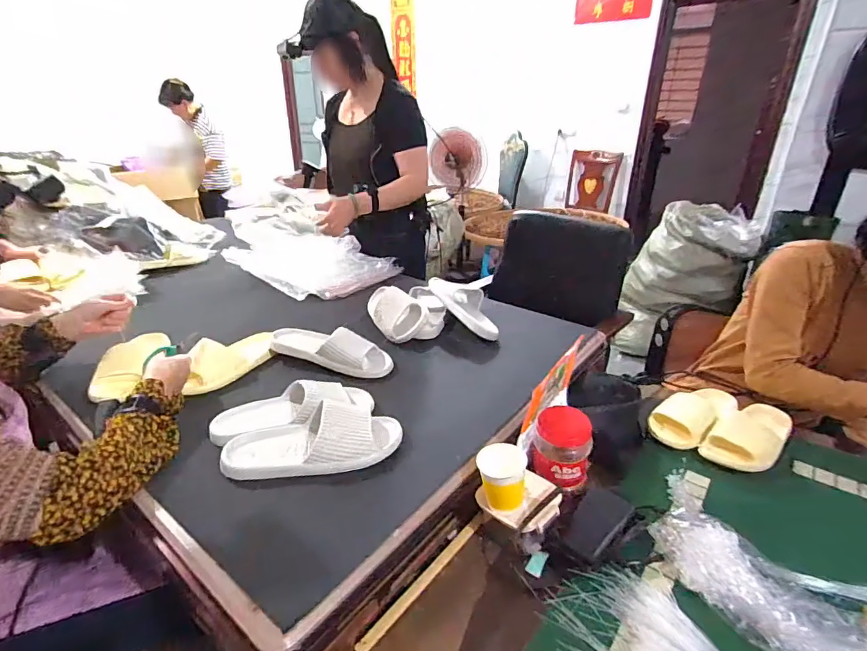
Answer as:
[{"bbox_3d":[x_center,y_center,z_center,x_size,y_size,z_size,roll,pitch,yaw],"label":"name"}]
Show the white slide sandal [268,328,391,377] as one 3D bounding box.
[{"bbox_3d":[-0.220,0.042,0.974,0.277,0.067,0.097,8,27,15],"label":"white slide sandal"}]

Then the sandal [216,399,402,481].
[{"bbox_3d":[-0.186,0.183,0.712,0.270,0.073,0.103,-4,26,-9],"label":"sandal"}]

